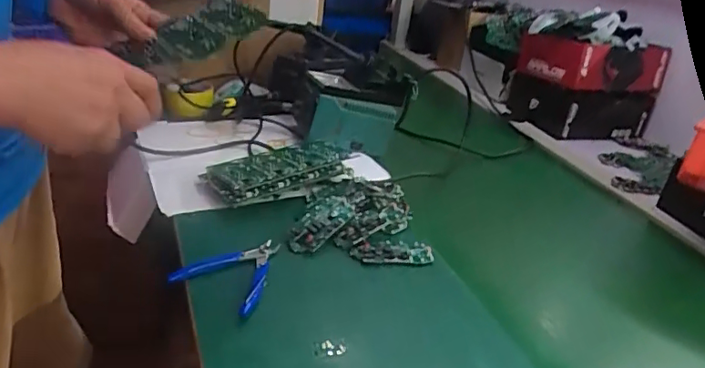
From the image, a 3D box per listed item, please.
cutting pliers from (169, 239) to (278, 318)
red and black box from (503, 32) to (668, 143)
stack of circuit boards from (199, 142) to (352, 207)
[{"bbox_3d":[-0.123,0.088,0.602,0.093,0.017,0.117,18,29,20],"label":"cutting pliers"},{"bbox_3d":[0.498,-0.219,1.175,0.251,0.184,0.169,-1,28,-16],"label":"red and black box"},{"bbox_3d":[-0.105,-0.019,0.779,0.194,0.048,0.092,-10,32,-31],"label":"stack of circuit boards"}]

